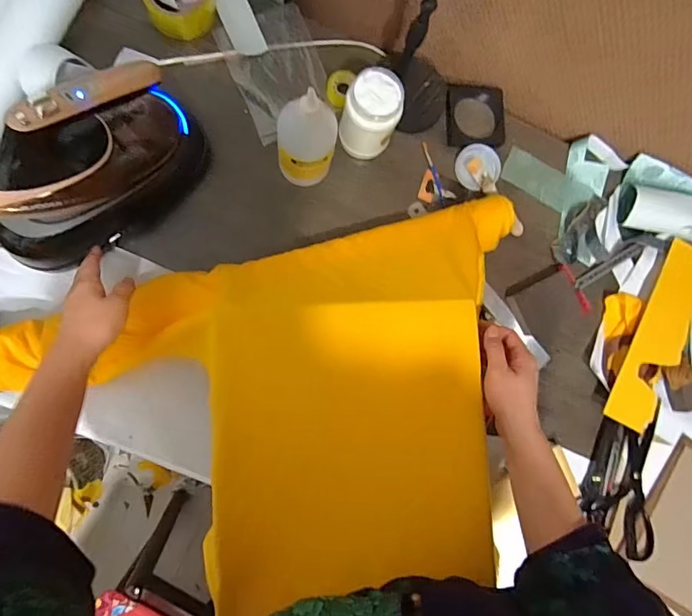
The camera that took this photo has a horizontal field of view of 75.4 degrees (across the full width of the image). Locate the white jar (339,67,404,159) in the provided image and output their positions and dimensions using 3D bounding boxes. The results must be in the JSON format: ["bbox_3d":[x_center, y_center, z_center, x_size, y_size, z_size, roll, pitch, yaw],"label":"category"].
[{"bbox_3d":[0.033,-0.275,0.646,0.075,0.118,0.076,1,86,-8],"label":"white jar"}]

